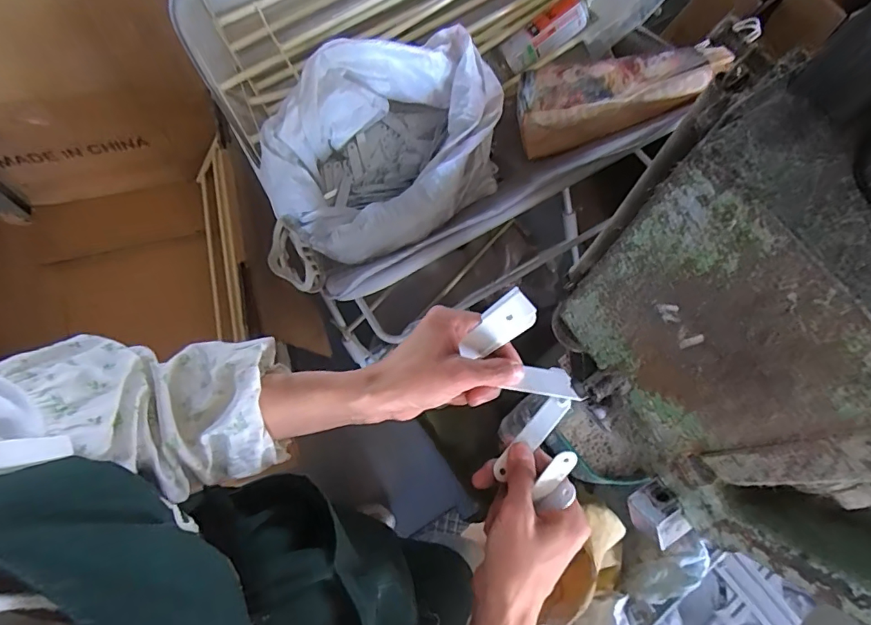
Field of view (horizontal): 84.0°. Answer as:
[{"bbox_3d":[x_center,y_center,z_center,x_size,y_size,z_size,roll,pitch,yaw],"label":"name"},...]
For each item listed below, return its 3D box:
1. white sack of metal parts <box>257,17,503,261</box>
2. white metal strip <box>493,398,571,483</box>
[{"bbox_3d":[-0.061,-0.232,0.722,0.365,0.185,0.260,-29,73,-13],"label":"white sack of metal parts"},{"bbox_3d":[0.077,0.097,0.384,0.018,0.005,0.080,43,75,5],"label":"white metal strip"}]

